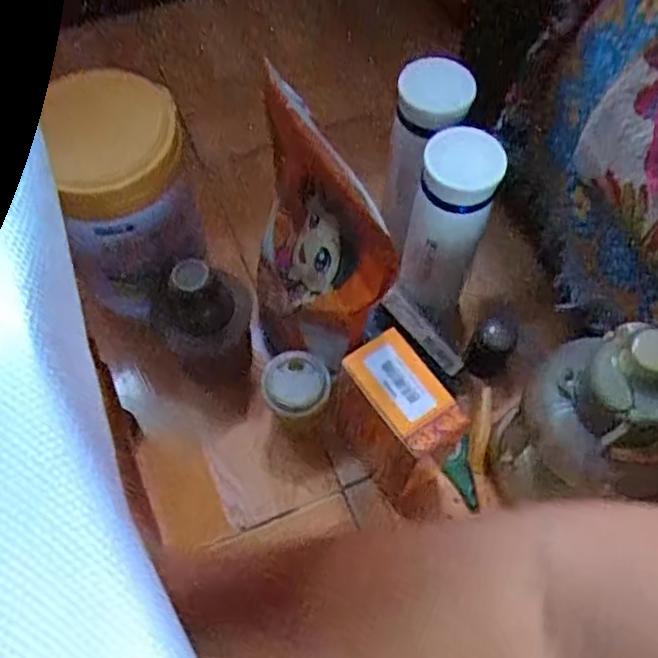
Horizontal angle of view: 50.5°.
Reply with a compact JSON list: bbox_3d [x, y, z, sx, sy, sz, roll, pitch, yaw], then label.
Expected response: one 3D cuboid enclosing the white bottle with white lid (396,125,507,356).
[{"bbox_3d":[0.106,-0.087,0.625,0.069,0.202,0.060,15,61,5],"label":"white bottle with white lid"}]

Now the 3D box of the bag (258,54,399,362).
[{"bbox_3d":[-0.020,-0.060,0.585,0.066,0.244,0.175,-25,65,-16],"label":"bag"}]

